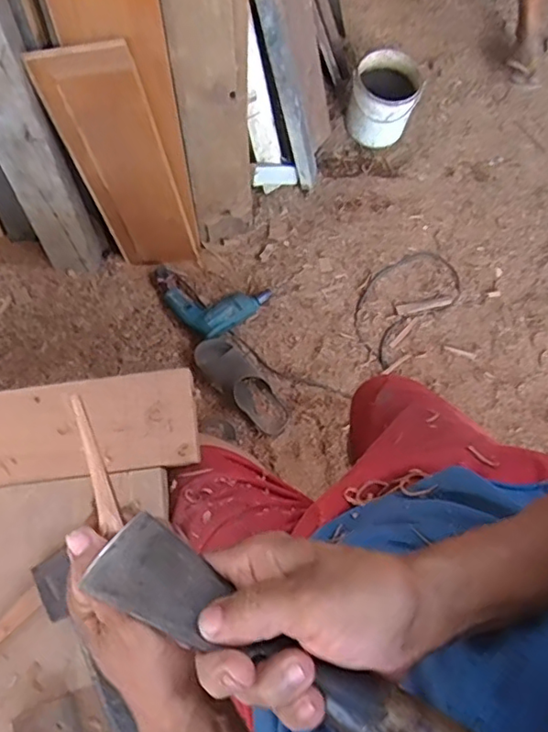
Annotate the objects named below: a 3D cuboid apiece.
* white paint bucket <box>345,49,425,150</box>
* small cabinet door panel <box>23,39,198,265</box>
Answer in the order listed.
[{"bbox_3d":[0.292,-0.716,1.588,0.167,0.184,0.172,1,72,-2],"label":"white paint bucket"},{"bbox_3d":[-0.306,-0.398,1.226,0.172,0.570,0.017,-8,62,2],"label":"small cabinet door panel"}]

